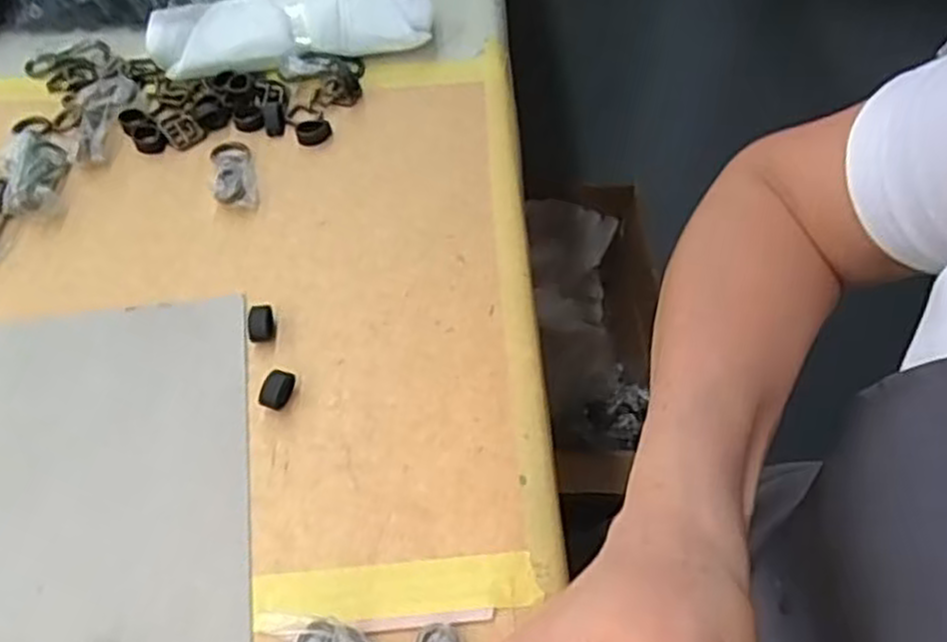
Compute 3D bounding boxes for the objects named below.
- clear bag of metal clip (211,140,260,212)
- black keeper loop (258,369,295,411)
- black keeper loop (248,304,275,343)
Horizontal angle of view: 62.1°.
[{"bbox_3d":[-0.148,-0.093,0.482,0.025,0.011,0.057,-11,55,-9],"label":"clear bag of metal clip"},{"bbox_3d":[-0.098,0.035,0.391,0.013,0.012,0.020,15,55,10],"label":"black keeper loop"},{"bbox_3d":[-0.112,0.001,0.416,0.012,0.009,0.023,-7,54,-6],"label":"black keeper loop"}]

